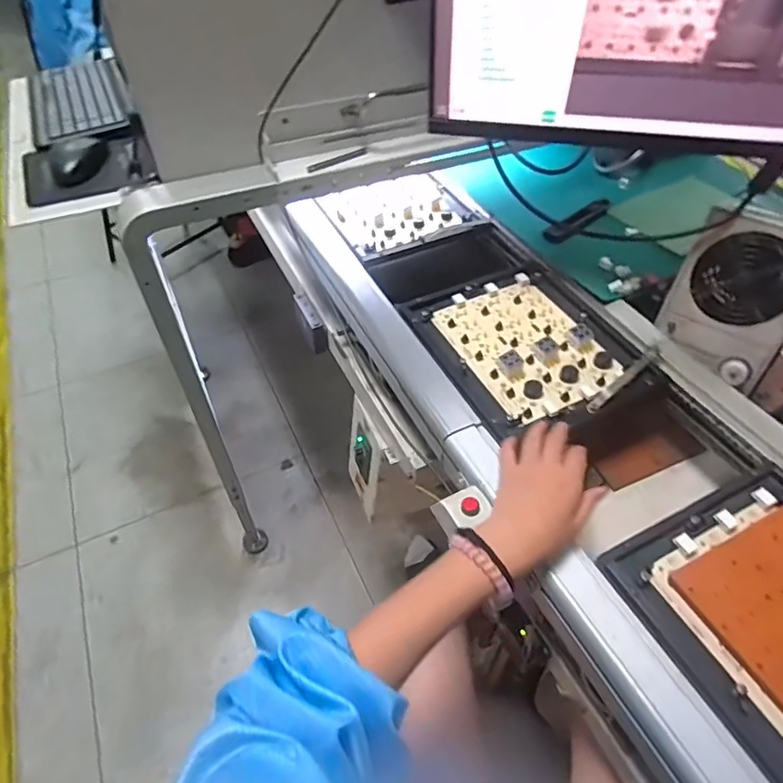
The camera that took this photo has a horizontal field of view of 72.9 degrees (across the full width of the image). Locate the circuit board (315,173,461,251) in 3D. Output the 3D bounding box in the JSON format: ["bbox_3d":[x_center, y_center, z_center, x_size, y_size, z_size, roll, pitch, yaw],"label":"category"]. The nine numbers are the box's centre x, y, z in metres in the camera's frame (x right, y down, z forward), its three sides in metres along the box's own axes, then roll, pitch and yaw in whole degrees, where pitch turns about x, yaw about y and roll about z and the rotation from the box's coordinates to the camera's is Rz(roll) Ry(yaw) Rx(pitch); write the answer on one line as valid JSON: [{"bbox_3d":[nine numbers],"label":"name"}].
[{"bbox_3d":[0.001,-0.313,0.907,0.206,0.013,0.196,-21,55,-15],"label":"circuit board"}]

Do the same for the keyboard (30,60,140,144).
[{"bbox_3d":[-0.509,-0.476,0.867,0.153,0.024,0.335,-21,56,-16],"label":"keyboard"}]

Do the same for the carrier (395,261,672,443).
[{"bbox_3d":[0.177,-0.066,0.685,0.243,0.021,0.269,-20,52,-17],"label":"carrier"}]

